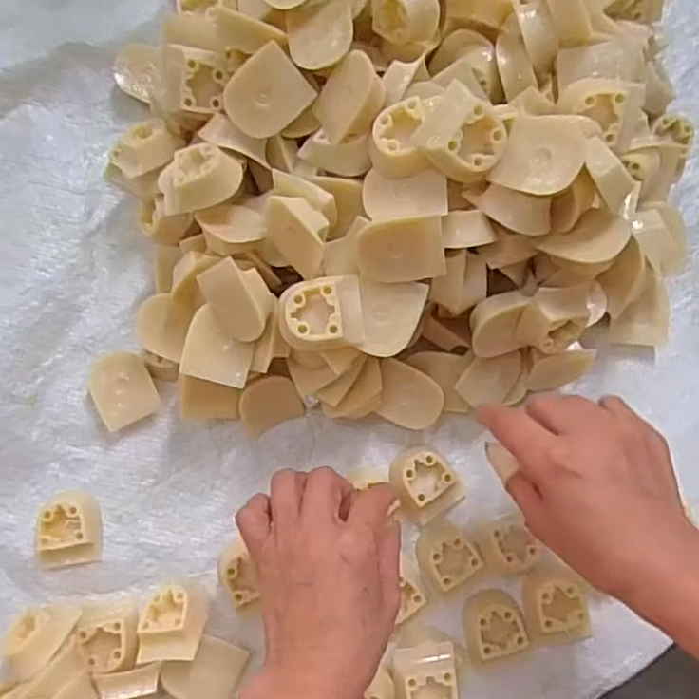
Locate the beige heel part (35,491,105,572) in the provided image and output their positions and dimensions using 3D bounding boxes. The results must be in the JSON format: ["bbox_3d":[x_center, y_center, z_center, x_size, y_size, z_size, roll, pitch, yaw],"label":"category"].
[{"bbox_3d":[-0.181,0.116,0.410,0.039,0.018,0.046,-6,82,-3],"label":"beige heel part"}]

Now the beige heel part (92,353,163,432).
[{"bbox_3d":[-0.150,0.026,0.423,0.039,0.021,0.044,-27,83,-5],"label":"beige heel part"}]

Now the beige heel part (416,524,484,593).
[{"bbox_3d":[0.064,0.132,0.411,0.036,0.014,0.036,-21,83,-5],"label":"beige heel part"}]

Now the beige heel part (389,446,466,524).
[{"bbox_3d":[0.050,0.087,0.419,0.040,0.019,0.046,-23,83,-5],"label":"beige heel part"}]

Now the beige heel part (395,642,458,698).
[{"bbox_3d":[0.048,0.201,0.387,0.034,0.026,0.039,-6,82,-2],"label":"beige heel part"}]

